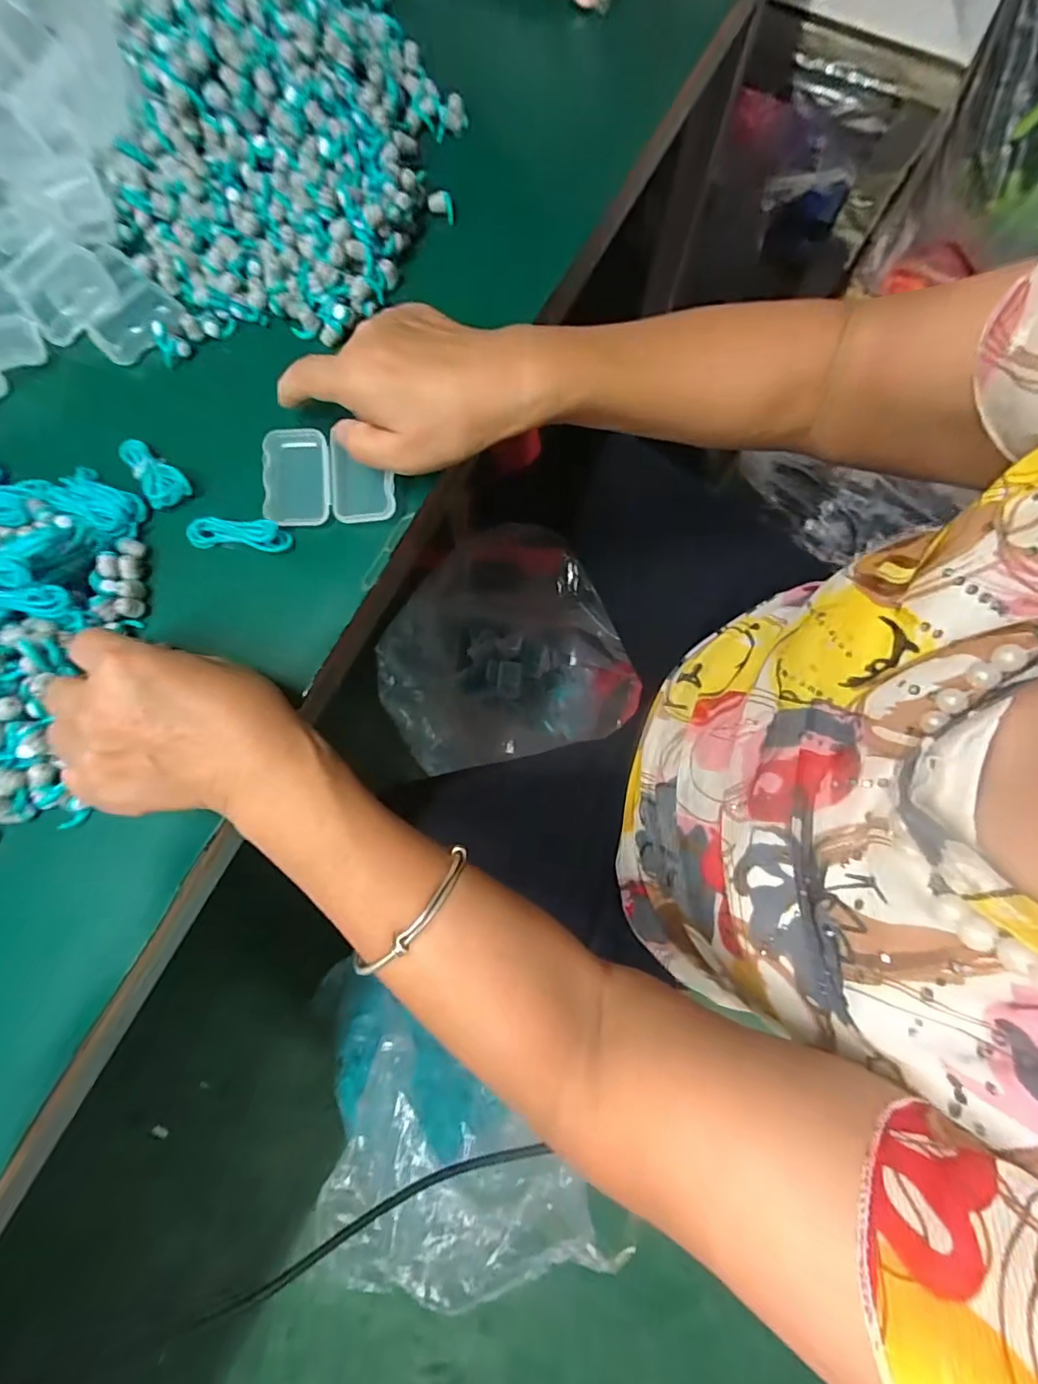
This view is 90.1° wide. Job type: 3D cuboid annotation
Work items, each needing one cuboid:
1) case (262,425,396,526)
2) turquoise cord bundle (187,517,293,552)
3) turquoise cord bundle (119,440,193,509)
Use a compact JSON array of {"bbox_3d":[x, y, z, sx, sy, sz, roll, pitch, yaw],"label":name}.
[{"bbox_3d":[-0.110,-0.125,0.302,0.074,0.019,0.054,-1,79,0],"label":"case"},{"bbox_3d":[-0.161,-0.091,0.298,0.056,0.009,0.016,5,79,1],"label":"turquoise cord bundle"},{"bbox_3d":[-0.219,-0.130,0.305,0.055,0.010,0.025,43,82,7],"label":"turquoise cord bundle"}]

